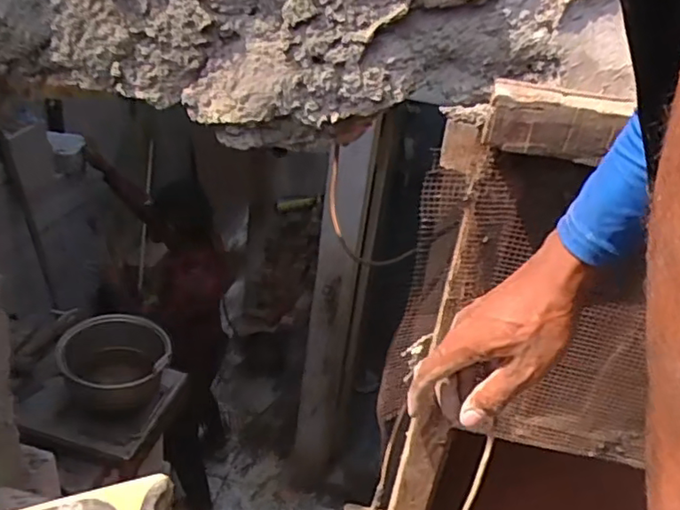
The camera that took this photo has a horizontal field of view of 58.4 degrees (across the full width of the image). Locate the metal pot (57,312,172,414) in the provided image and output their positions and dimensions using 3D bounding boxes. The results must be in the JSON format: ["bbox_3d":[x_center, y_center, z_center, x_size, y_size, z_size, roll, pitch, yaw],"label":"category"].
[{"bbox_3d":[-0.552,0.296,1.537,0.262,0.184,0.268,-7,32,-25],"label":"metal pot"}]

